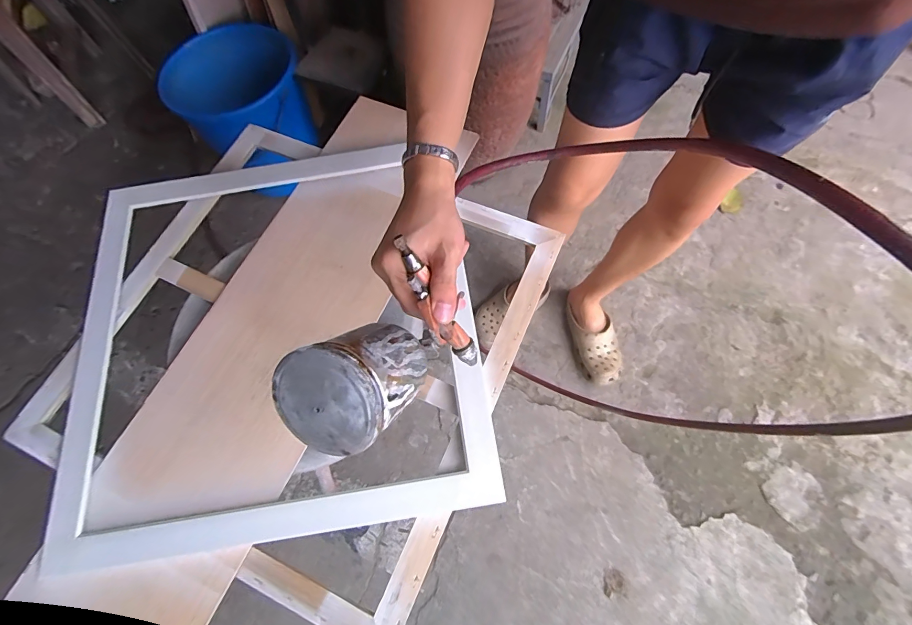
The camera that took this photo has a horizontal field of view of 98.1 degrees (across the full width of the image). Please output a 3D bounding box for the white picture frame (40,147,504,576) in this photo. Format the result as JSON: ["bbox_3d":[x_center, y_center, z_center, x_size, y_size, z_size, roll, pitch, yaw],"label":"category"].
[{"bbox_3d":[-0.266,0.008,0.584,0.580,0.043,0.580,-9,68,-1],"label":"white picture frame"}]

